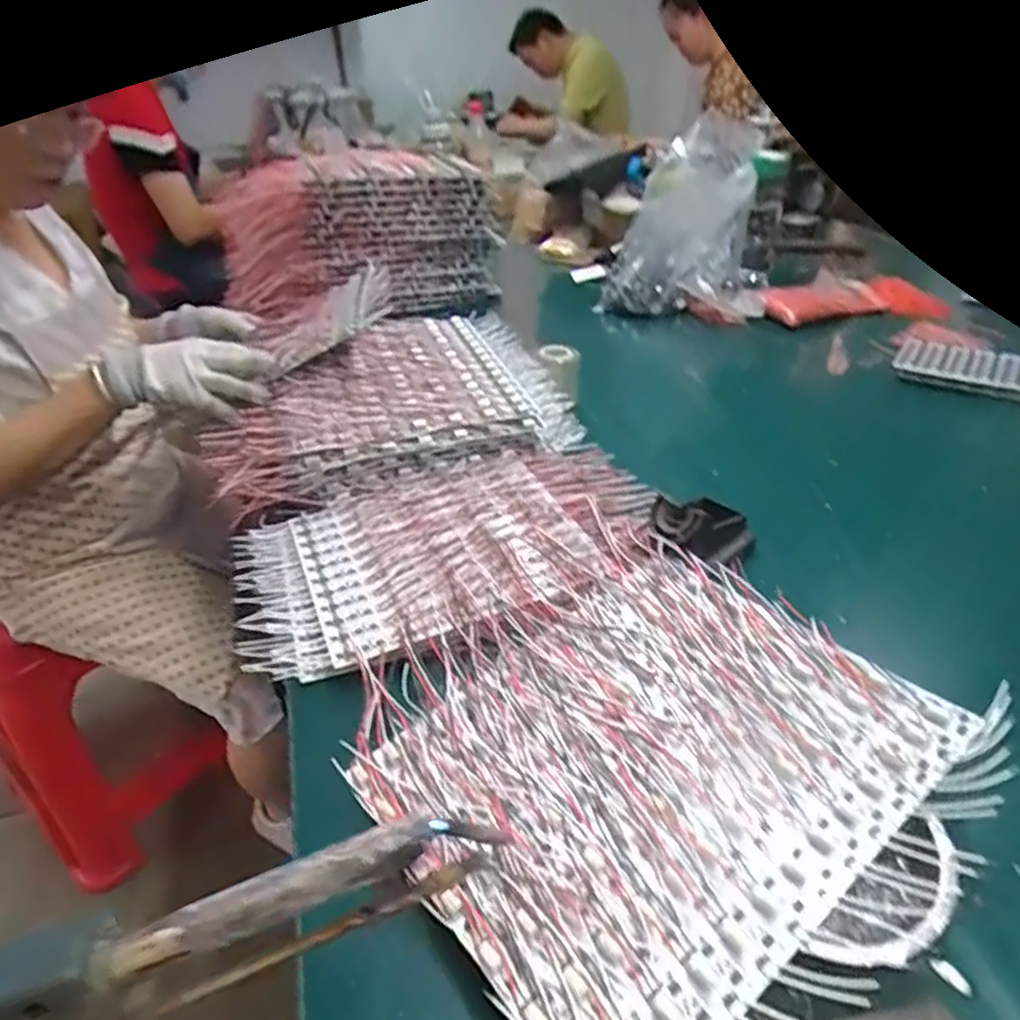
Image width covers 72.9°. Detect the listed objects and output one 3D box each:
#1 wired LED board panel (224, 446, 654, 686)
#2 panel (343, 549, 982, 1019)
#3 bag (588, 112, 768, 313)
[{"bbox_3d":[-0.050,0.031,0.593,0.354,0.039,0.201,-15,38,-14],"label":"wired LED board panel"},{"bbox_3d":[0.081,0.140,0.402,0.280,0.043,0.250,-25,43,-30],"label":"panel"},{"bbox_3d":[0.257,-0.424,1.009,0.212,0.234,0.136,0,37,7],"label":"bag"}]

